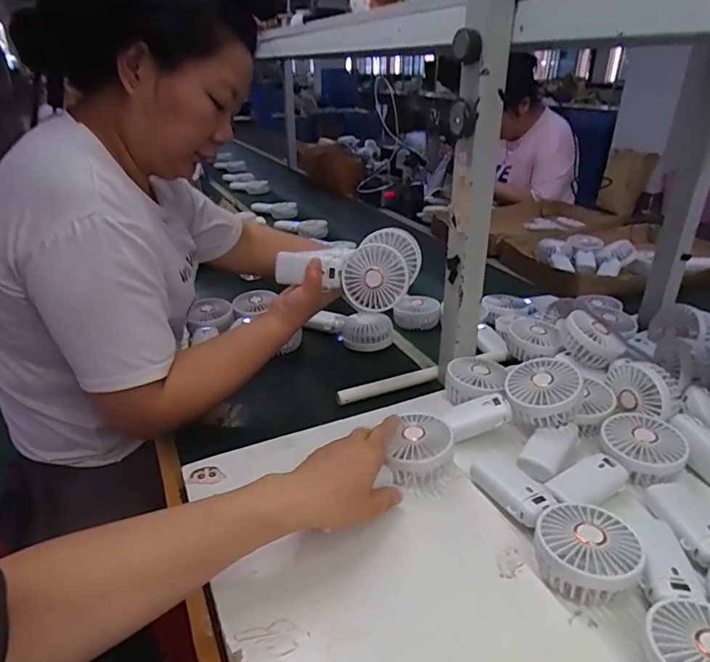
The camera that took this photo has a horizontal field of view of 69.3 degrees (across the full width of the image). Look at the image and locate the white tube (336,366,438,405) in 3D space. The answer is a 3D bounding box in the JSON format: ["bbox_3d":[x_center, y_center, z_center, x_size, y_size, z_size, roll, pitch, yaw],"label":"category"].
[{"bbox_3d":[0.050,0.080,0.756,0.162,0.019,0.017,-11,29,-23],"label":"white tube"}]

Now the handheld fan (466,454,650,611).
[{"bbox_3d":[0.185,0.179,0.494,0.083,0.051,0.179,-8,28,-19],"label":"handheld fan"}]

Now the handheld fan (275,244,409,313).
[{"bbox_3d":[-0.016,-0.076,0.687,0.174,0.078,0.030,10,28,18],"label":"handheld fan"}]

